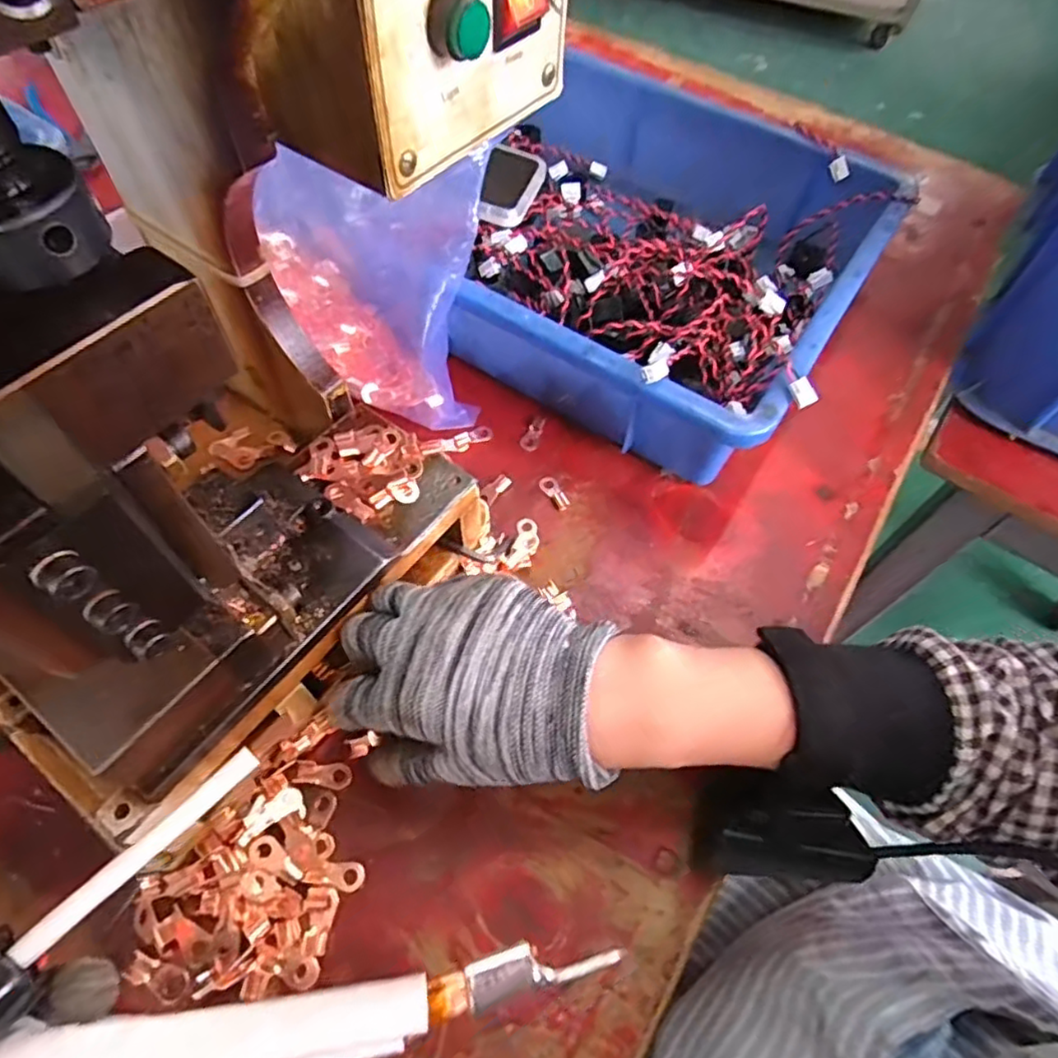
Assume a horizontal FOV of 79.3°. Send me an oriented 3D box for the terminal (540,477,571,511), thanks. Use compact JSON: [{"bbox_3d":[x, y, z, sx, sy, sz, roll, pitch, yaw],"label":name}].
[{"bbox_3d":[0.016,-0.022,0.388,0.011,0.004,0.026,-28,65,-18],"label":"terminal"}]

